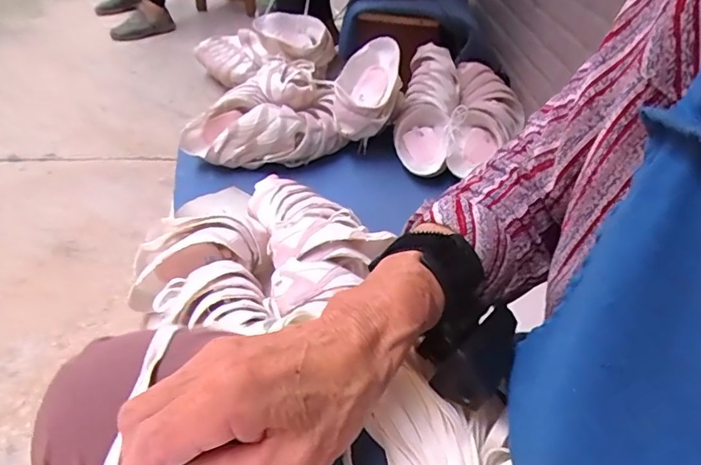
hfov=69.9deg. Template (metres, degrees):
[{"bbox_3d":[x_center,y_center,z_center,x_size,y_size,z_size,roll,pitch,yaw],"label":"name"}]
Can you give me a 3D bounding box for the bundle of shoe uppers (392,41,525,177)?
[{"bbox_3d":[0.290,-0.319,1.307,0.321,0.168,0.431,14,40,7],"label":"bundle of shoe uppers"}]

